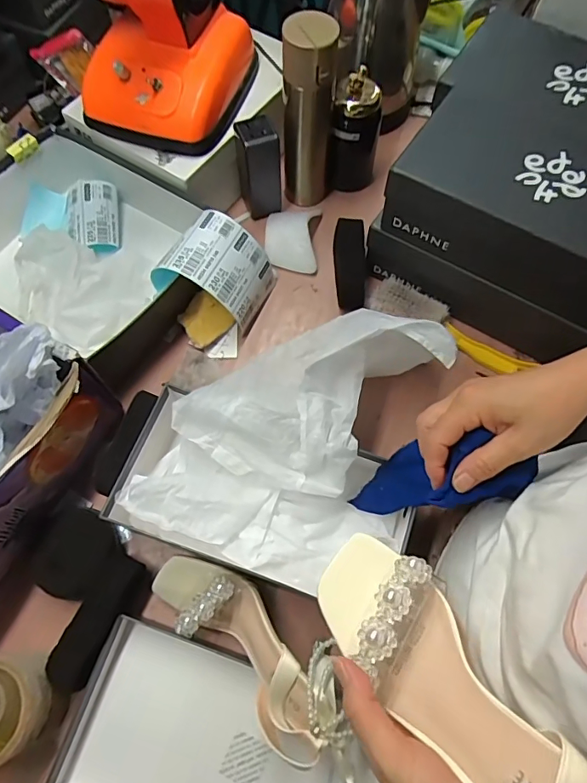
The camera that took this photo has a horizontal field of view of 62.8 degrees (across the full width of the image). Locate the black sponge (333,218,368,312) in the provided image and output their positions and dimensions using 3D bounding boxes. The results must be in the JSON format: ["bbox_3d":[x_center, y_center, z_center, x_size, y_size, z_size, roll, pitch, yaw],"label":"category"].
[{"bbox_3d":[0.080,-0.177,0.674,0.041,0.024,0.123,-3,97,-2],"label":"black sponge"}]

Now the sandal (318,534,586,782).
[{"bbox_3d":[0.087,0.172,0.252,0.080,0.064,0.240,-28,34,-11],"label":"sandal"}]

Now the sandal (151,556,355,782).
[{"bbox_3d":[-0.036,0.245,0.462,0.251,0.064,0.089,34,71,28],"label":"sandal"}]

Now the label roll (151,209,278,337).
[{"bbox_3d":[-0.103,-0.164,0.623,0.130,0.081,0.106,22,69,8],"label":"label roll"}]

